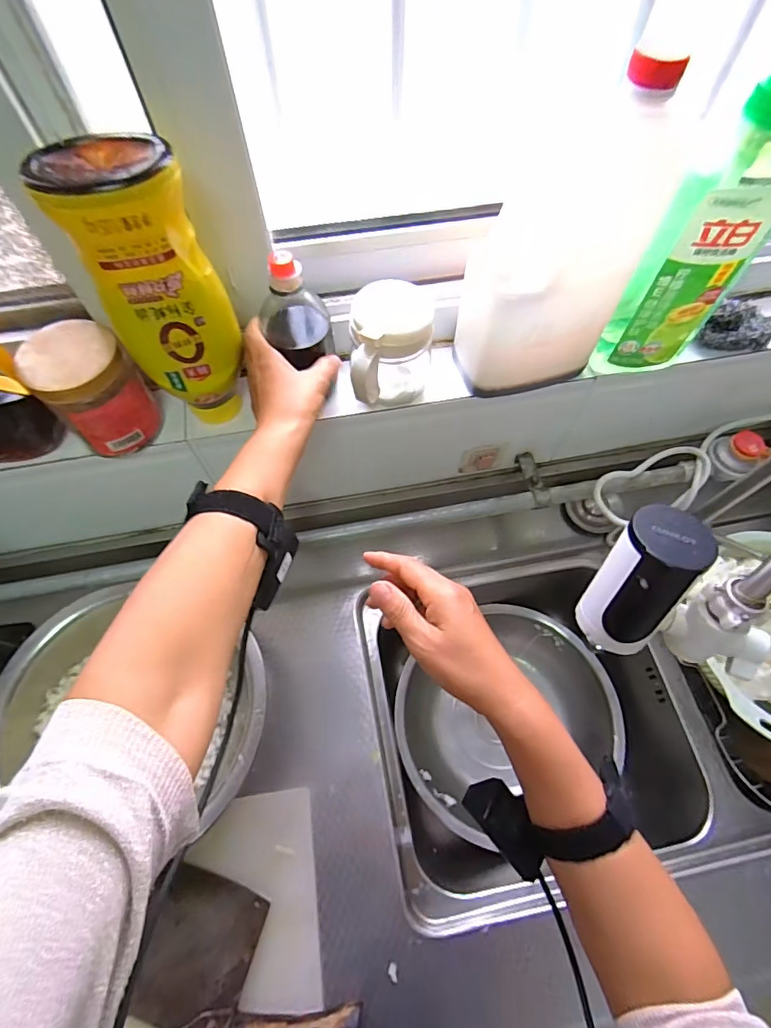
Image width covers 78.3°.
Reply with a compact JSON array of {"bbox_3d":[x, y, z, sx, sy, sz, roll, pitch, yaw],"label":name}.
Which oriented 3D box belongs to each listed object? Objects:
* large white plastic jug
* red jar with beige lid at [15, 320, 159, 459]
[{"bbox_3d":[0.161,-0.235,0.434,0.160,0.246,0.091,-21,65,-9],"label":"large white plastic jug"},{"bbox_3d":[-0.288,-0.124,0.471,0.086,0.113,0.082,-1,63,1],"label":"red jar with beige lid"}]

